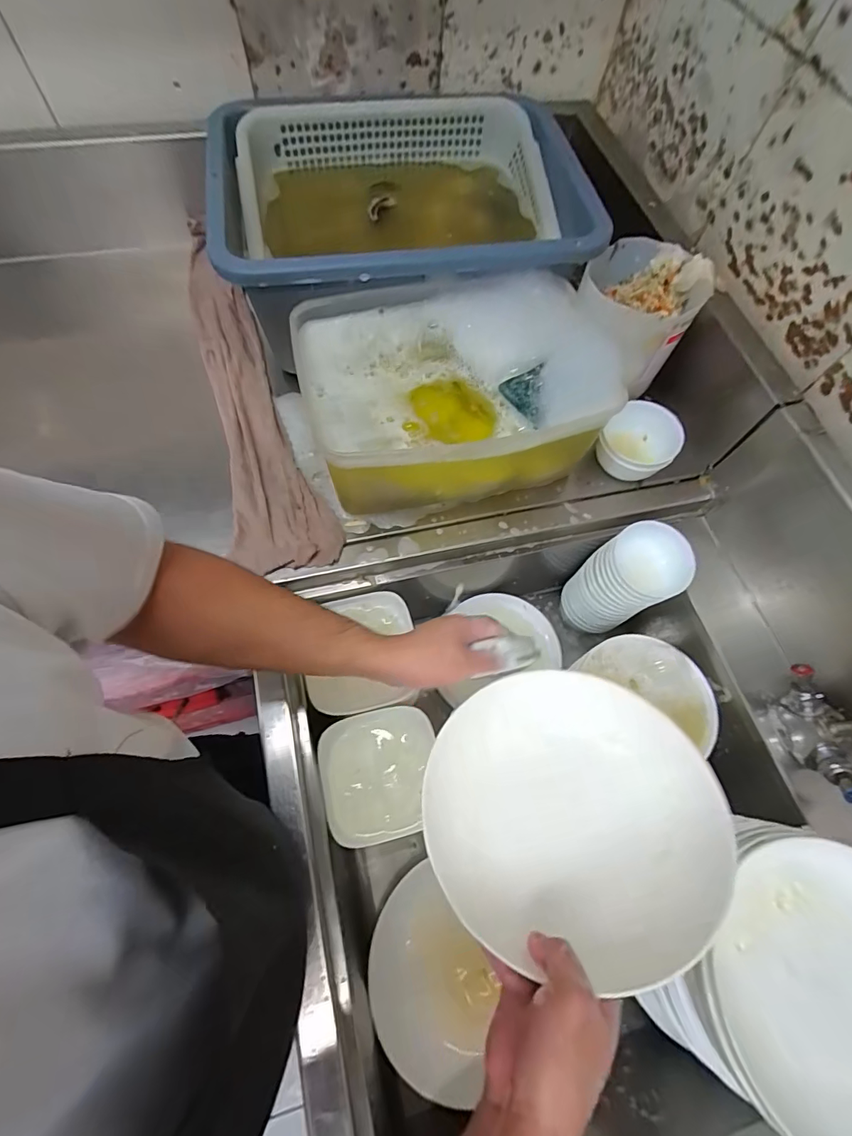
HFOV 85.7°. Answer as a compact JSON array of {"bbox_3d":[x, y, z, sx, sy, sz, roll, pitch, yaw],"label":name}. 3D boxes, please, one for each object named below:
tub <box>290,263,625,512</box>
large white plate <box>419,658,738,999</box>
[{"bbox_3d":[0.027,-0.221,0.609,0.349,0.173,0.259,-9,67,-7],"label":"tub"},{"bbox_3d":[0.131,0.213,0.423,0.248,0.036,0.247,-6,44,5],"label":"large white plate"}]

